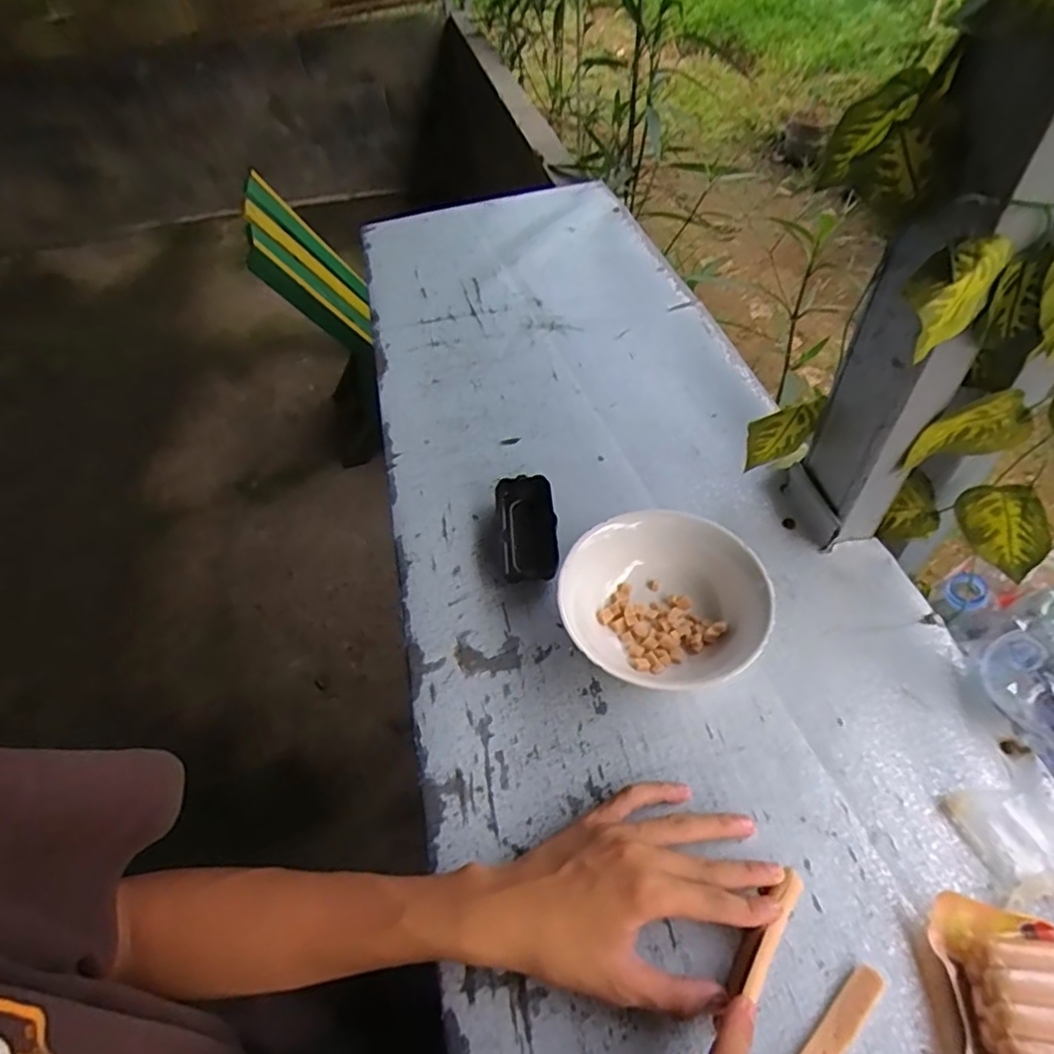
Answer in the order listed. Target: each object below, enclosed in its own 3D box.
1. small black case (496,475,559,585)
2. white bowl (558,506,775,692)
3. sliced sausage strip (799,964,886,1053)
[{"bbox_3d":[0.001,0.002,0.566,0.050,0.024,0.110,-8,50,0],"label":"small black case"},{"bbox_3d":[0.106,0.059,0.484,0.131,0.059,0.151,-38,57,-23],"label":"white bowl"},{"bbox_3d":[0.158,0.276,0.331,0.095,0.009,0.017,-38,57,-23],"label":"sliced sausage strip"}]

